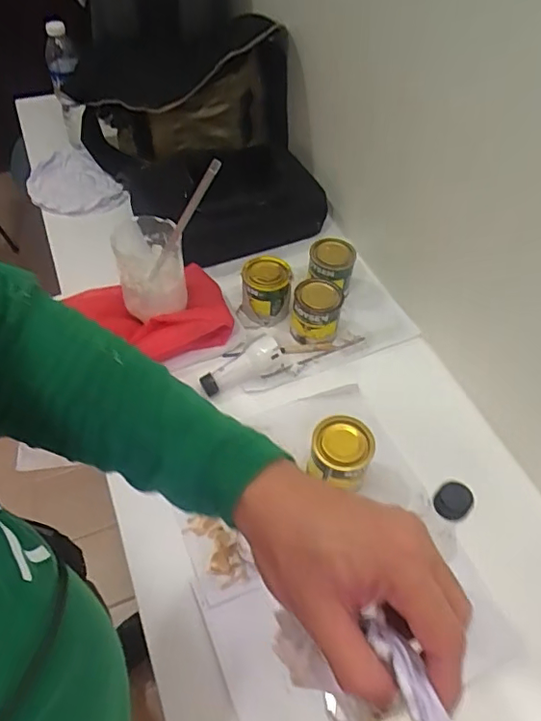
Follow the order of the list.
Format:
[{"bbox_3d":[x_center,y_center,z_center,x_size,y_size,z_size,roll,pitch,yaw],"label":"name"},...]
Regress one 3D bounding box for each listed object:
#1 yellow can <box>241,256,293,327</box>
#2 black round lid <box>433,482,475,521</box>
[{"bbox_3d":[-0.004,-0.114,0.836,0.076,0.078,0.089,4,53,3],"label":"yellow can"},{"bbox_3d":[0.153,0.118,0.449,0.028,0.020,0.027,1,52,-1],"label":"black round lid"}]

